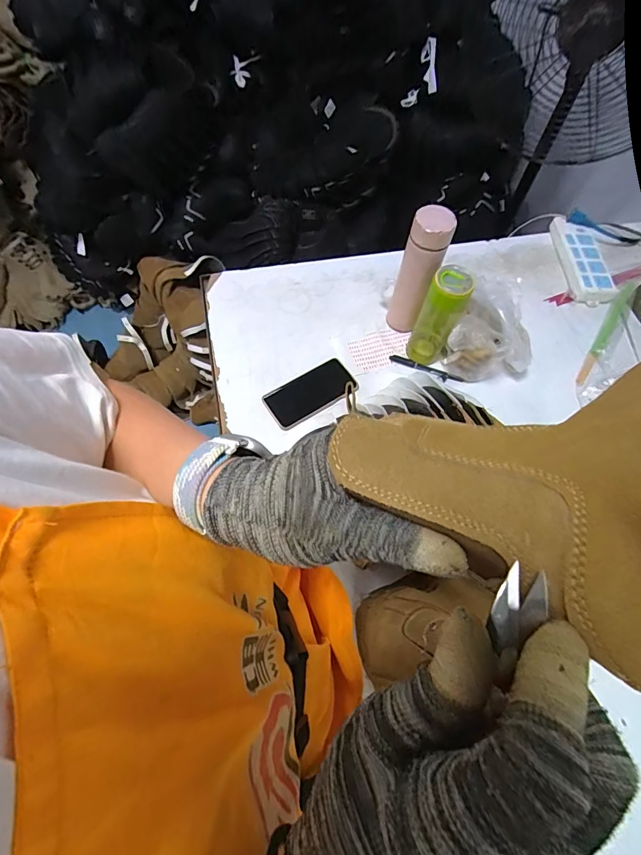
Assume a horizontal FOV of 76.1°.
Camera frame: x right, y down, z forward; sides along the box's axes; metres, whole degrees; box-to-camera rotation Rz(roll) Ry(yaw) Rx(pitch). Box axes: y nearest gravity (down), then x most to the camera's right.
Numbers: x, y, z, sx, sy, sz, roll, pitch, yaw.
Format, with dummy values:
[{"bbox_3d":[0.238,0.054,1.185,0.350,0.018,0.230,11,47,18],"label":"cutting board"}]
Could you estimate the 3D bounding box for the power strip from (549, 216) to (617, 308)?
[{"bbox_3d":[0.578,-0.364,0.895,0.094,0.034,0.252,3,64,-2],"label":"power strip"}]

